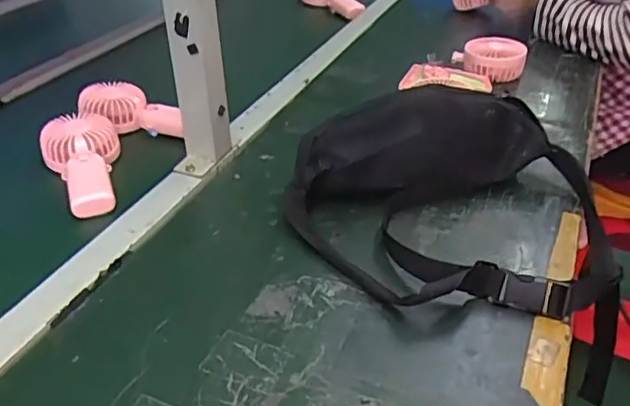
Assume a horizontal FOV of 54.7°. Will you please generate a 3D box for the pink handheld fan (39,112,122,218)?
[{"bbox_3d":[-0.263,-0.048,0.693,0.087,0.054,0.167,-14,35,-18],"label":"pink handheld fan"}]

